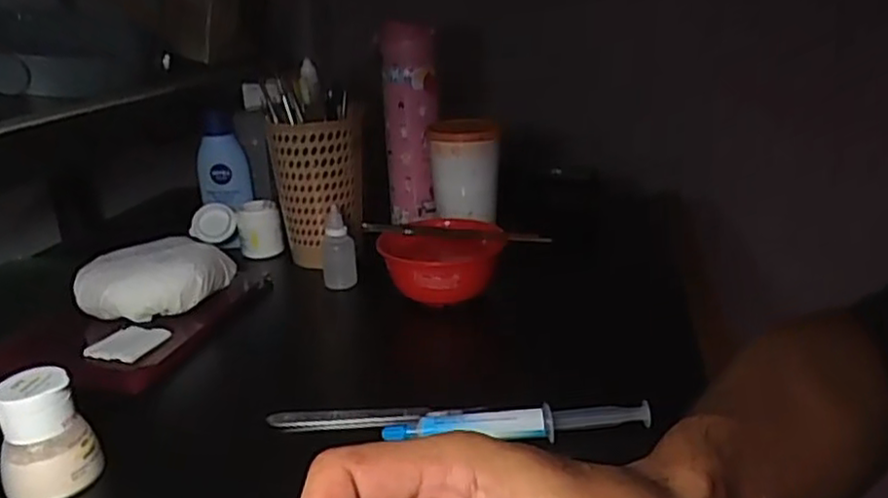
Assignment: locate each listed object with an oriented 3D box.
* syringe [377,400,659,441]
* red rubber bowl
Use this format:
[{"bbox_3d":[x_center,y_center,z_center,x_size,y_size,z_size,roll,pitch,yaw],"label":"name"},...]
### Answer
[{"bbox_3d":[0.044,0.101,0.411,0.155,0.022,0.013,-2,20,-2],"label":"syringe"},{"bbox_3d":[-0.001,0.009,0.607,0.105,0.050,0.120,2,20,8],"label":"red rubber bowl"}]

